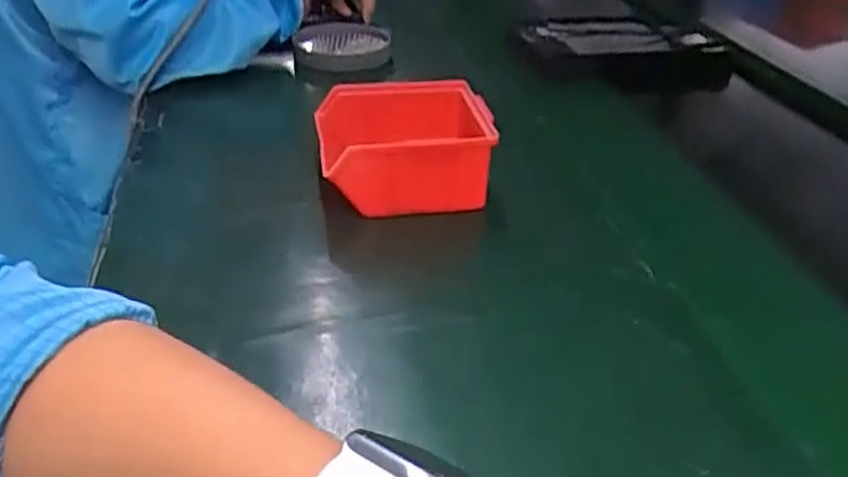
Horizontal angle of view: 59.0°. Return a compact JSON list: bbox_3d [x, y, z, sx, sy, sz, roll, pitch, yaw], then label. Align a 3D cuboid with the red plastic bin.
[{"bbox_3d":[-0.015,-0.076,0.612,0.136,0.063,0.123,-4,33,-10],"label":"red plastic bin"}]

